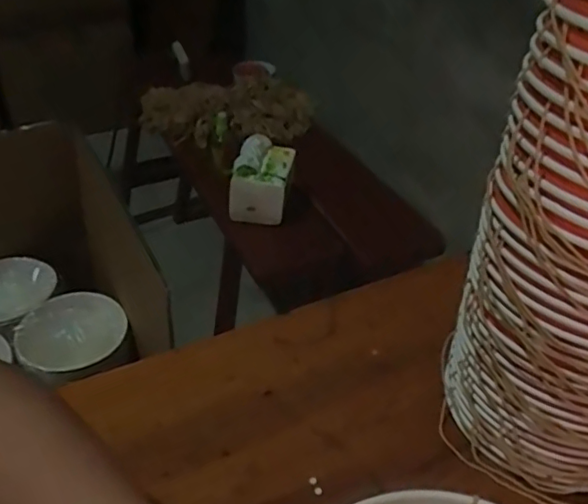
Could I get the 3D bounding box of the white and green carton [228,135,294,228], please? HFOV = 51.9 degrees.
[{"bbox_3d":[-0.055,-0.125,1.065,0.093,0.109,0.129,7,39,6],"label":"white and green carton"}]

